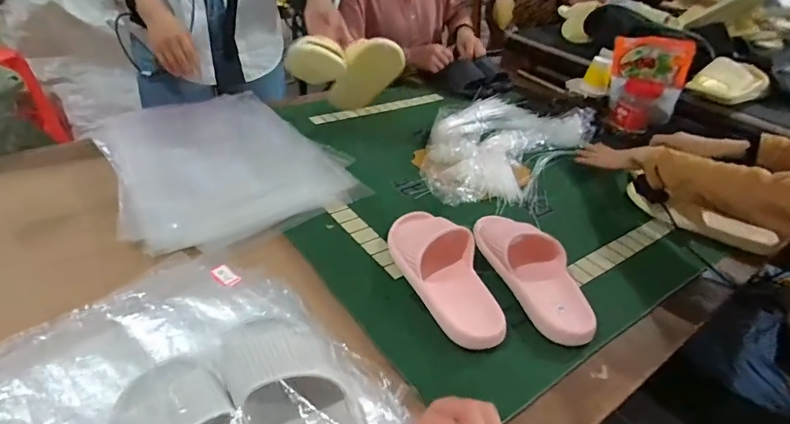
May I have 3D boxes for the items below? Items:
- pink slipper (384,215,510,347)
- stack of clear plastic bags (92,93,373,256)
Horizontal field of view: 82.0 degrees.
[{"bbox_3d":[0.071,0.078,0.644,0.103,0.063,0.259,-14,40,-23],"label":"pink slipper"},{"bbox_3d":[-0.334,-0.112,0.871,0.390,0.039,0.489,-22,44,-31],"label":"stack of clear plastic bags"}]

